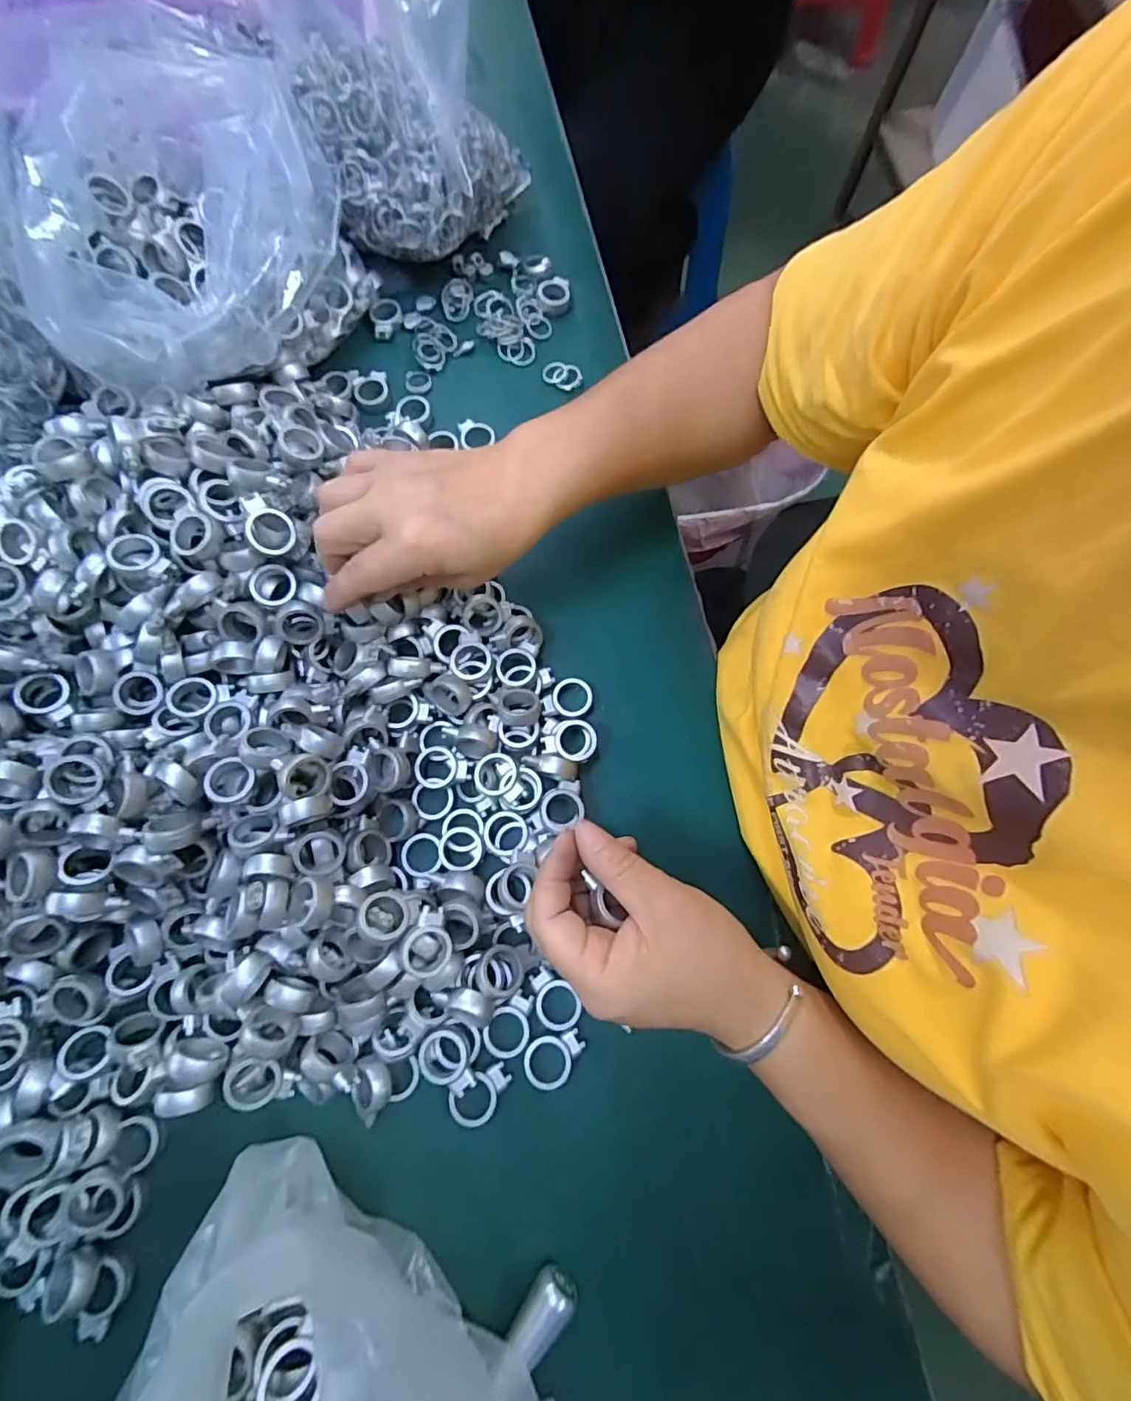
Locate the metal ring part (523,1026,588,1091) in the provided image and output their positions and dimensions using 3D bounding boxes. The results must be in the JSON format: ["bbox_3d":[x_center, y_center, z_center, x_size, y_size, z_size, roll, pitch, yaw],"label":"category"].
[{"bbox_3d":[-0.006,0.195,0.304,0.034,0.005,0.024,-19,76,-7],"label":"metal ring part"}]

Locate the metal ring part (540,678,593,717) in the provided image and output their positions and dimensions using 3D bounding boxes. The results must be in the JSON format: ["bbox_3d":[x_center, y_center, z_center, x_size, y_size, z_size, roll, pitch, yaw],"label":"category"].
[{"bbox_3d":[0.000,-0.001,0.363,0.033,0.012,0.027,-14,76,-5],"label":"metal ring part"}]

